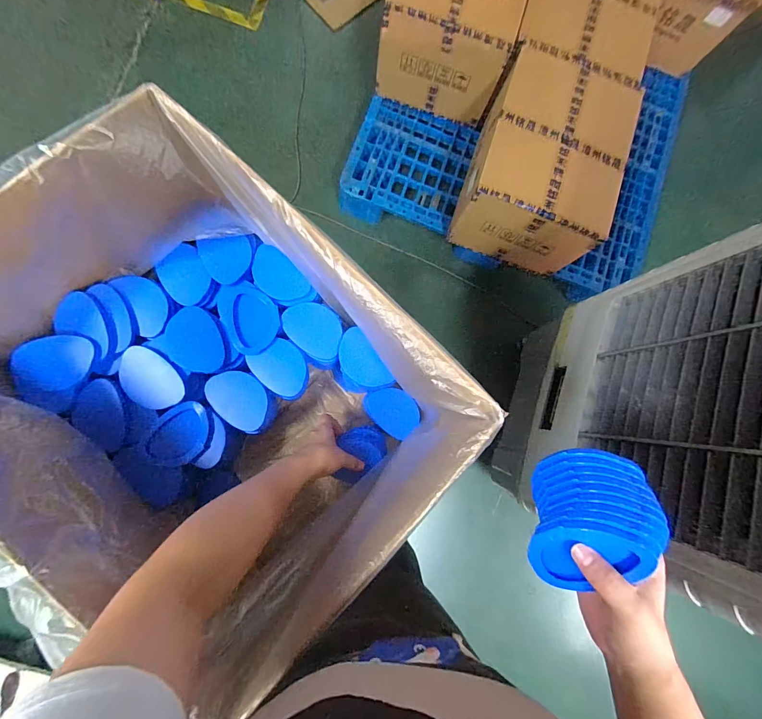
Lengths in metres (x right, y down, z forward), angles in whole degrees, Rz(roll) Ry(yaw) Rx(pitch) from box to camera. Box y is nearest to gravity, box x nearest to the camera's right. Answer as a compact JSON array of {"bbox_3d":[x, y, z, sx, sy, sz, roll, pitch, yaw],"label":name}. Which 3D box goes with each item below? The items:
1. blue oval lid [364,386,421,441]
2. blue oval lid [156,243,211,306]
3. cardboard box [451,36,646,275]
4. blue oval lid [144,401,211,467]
[{"bbox_3d":[0.021,0.083,0.613,0.066,0.007,0.091,-42,89,-9],"label":"blue oval lid"},{"bbox_3d":[-0.283,-0.119,0.534,0.062,0.021,0.076,-25,86,-8],"label":"blue oval lid"},{"bbox_3d":[0.480,-0.587,1.137,0.390,0.283,0.491,16,82,-4],"label":"cardboard box"},{"bbox_3d":[-0.269,0.100,0.497,0.067,0.015,0.085,40,66,-6],"label":"blue oval lid"}]

